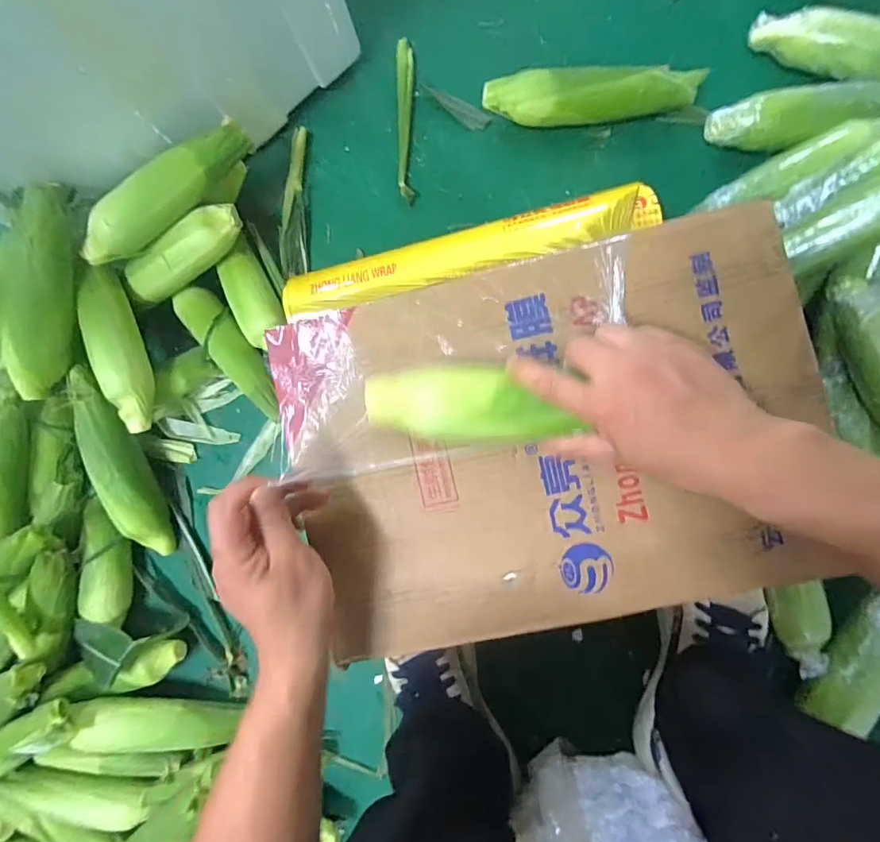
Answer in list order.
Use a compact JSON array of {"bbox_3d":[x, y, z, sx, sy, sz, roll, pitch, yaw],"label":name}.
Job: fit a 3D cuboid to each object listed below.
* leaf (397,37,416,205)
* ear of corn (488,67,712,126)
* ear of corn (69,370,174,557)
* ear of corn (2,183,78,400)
[{"bbox_3d":[-0.045,-0.386,0.586,0.021,0.013,0.203,-1,88,7],"label":"leaf"},{"bbox_3d":[0.177,-0.382,0.543,0.247,0.058,0.047,1,89,7],"label":"ear of corn"},{"bbox_3d":[-0.404,0.058,0.574,0.059,0.054,0.255,-12,108,6],"label":"ear of corn"},{"bbox_3d":[-0.437,-0.131,0.495,0.054,0.047,0.241,23,108,7],"label":"ear of corn"}]

